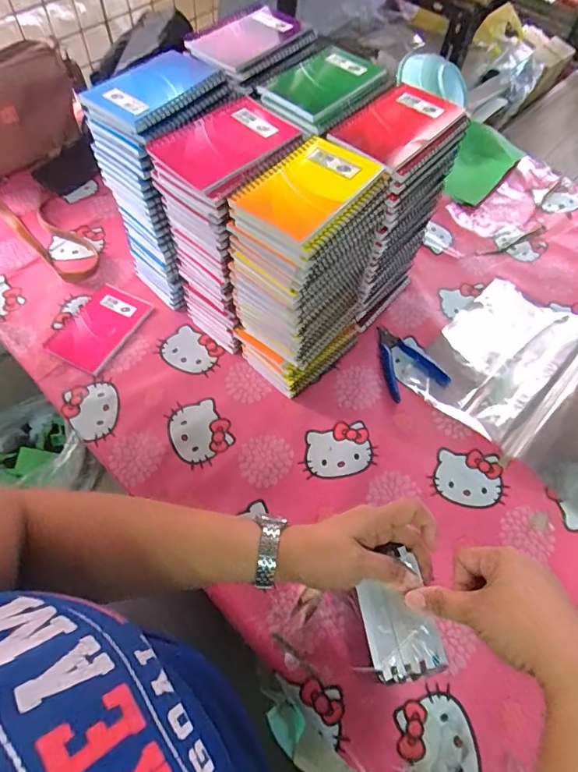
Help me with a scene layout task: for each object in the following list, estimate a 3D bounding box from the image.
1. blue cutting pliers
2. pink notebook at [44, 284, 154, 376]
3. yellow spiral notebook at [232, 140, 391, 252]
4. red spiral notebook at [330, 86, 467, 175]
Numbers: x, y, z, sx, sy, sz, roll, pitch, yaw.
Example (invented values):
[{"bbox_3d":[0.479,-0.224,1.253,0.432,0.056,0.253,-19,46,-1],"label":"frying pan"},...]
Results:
[{"bbox_3d":[0.159,-0.036,0.645,0.084,0.007,0.109,-17,62,-13],"label":"blue cutting pliers"},{"bbox_3d":[-0.258,-0.081,0.648,0.086,0.007,0.130,27,62,13],"label":"pink notebook"},{"bbox_3d":[0.016,-0.180,0.428,0.090,0.011,0.129,34,64,16],"label":"yellow spiral notebook"},{"bbox_3d":[0.113,-0.269,0.487,0.086,0.014,0.134,38,65,18],"label":"red spiral notebook"}]

